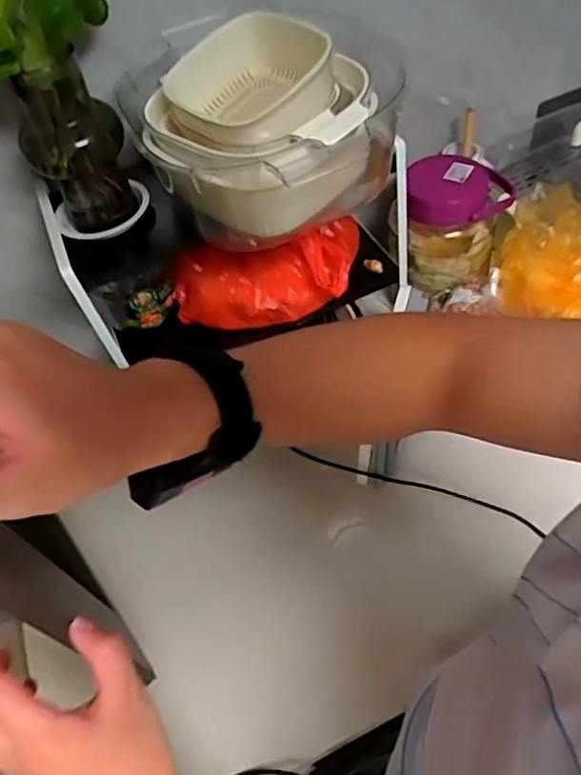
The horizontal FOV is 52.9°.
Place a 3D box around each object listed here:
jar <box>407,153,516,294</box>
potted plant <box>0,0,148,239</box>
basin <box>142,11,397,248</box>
[{"bbox_3d":[0.244,-0.246,0.871,0.149,0.150,0.139,10,53,12],"label":"jar"},{"bbox_3d":[-0.232,-0.289,0.576,0.166,0.281,0.117,-18,52,-10],"label":"potted plant"},{"bbox_3d":[-0.027,-0.265,0.611,0.232,0.161,0.229,-2,51,3],"label":"basin"}]

